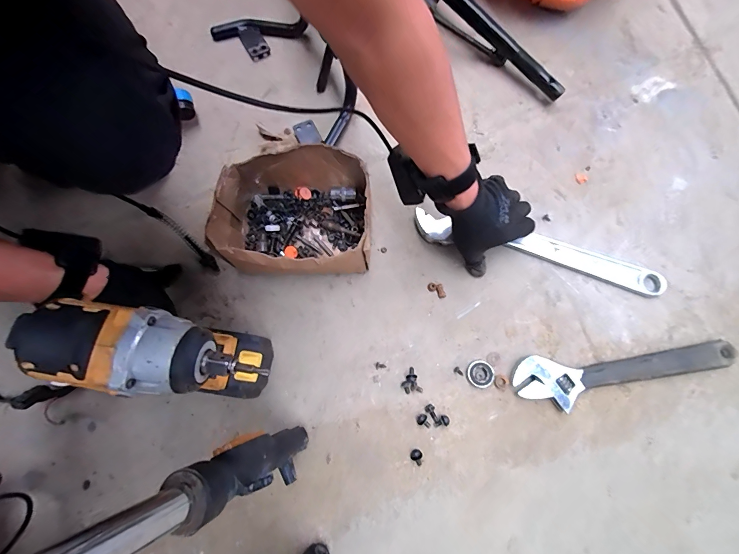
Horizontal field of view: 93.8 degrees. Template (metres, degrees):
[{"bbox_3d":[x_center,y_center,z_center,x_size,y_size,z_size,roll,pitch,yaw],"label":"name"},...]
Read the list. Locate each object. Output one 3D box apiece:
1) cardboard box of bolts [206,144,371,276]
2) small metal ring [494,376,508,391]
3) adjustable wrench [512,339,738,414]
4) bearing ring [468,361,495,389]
[{"bbox_3d":[-0.099,-0.084,0.484,0.195,0.099,0.166,0,75,2],"label":"cardboard box of bolts"},{"bbox_3d":[0.176,0.142,0.462,0.017,0.004,0.019,-10,75,-1],"label":"small metal ring"},{"bbox_3d":[0.335,0.122,0.456,0.287,0.021,0.065,-10,75,-1],"label":"adjustable wrench"},{"bbox_3d":[0.149,0.130,0.465,0.034,0.008,0.034,0,75,2],"label":"bearing ring"}]

